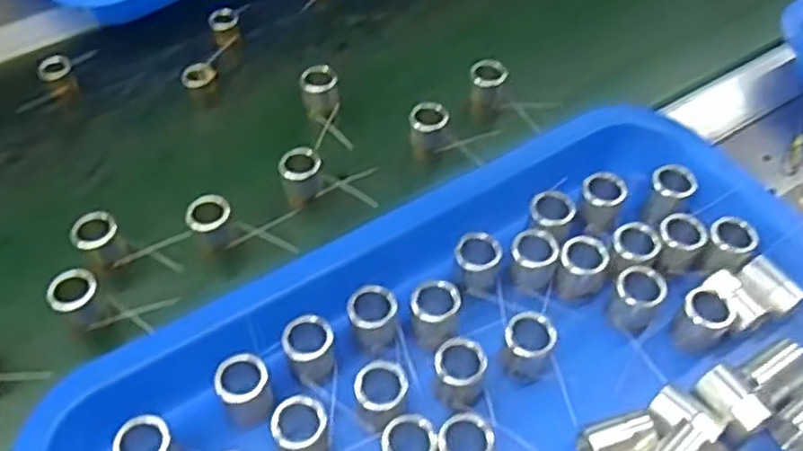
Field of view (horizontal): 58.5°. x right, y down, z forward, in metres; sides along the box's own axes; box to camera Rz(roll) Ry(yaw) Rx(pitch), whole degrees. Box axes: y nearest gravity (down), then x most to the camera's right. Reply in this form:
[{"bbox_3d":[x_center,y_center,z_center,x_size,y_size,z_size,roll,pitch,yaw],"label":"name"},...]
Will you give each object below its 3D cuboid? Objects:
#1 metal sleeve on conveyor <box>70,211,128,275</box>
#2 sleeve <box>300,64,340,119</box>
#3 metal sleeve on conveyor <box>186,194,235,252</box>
[{"bbox_3d":[-0.163,0.010,0.388,0.023,0.025,0.023,-28,58,-20],"label":"metal sleeve on conveyor"},{"bbox_3d":[-0.052,-0.086,0.464,0.023,0.030,0.018,-8,53,-7],"label":"sleeve"},{"bbox_3d":[-0.105,-0.001,0.396,0.022,0.026,0.019,-13,54,-10],"label":"metal sleeve on conveyor"}]

